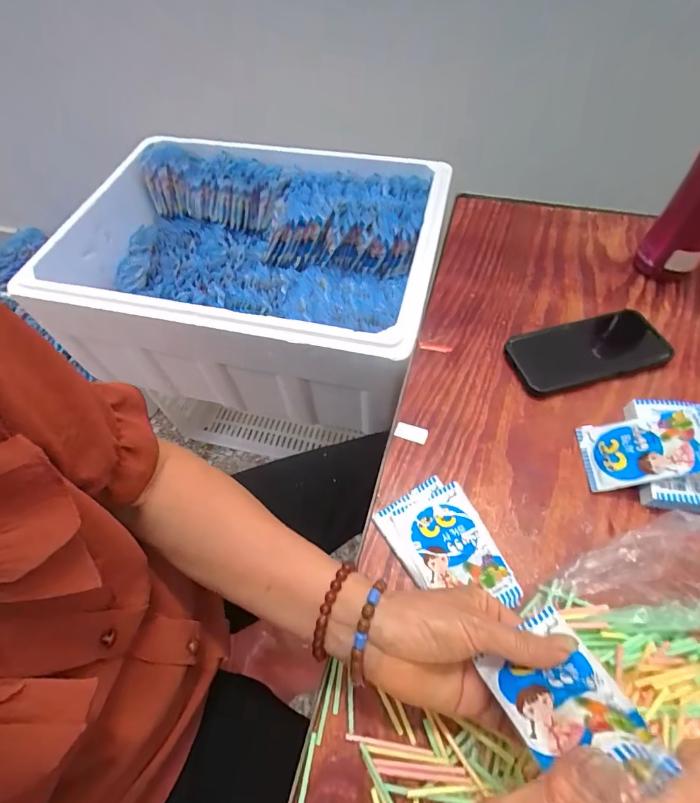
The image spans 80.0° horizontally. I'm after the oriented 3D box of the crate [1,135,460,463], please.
[{"bbox_3d":[-0.154,-0.221,0.696,0.563,0.190,0.408,11,58,10],"label":"crate"}]

